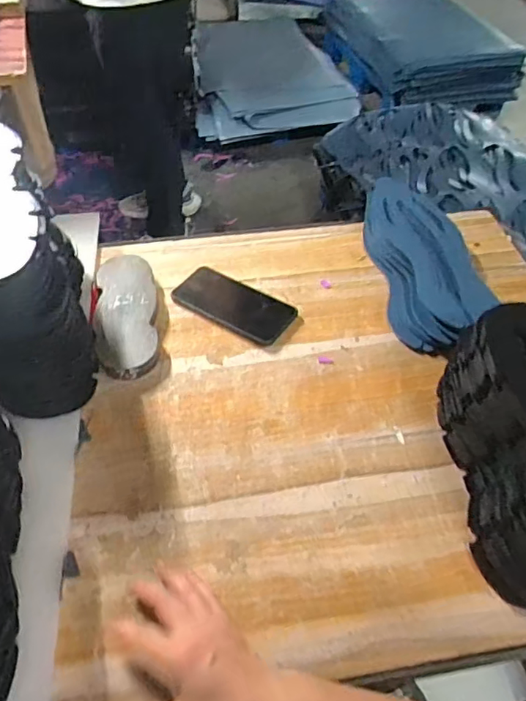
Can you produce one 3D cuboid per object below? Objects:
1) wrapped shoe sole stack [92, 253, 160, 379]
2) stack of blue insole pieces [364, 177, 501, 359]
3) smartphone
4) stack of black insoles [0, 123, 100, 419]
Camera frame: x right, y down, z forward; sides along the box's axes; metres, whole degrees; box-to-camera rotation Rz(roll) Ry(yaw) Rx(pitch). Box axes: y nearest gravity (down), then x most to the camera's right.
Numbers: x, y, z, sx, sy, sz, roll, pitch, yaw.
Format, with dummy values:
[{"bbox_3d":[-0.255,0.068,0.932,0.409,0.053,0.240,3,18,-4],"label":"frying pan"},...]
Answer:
[{"bbox_3d":[-0.176,-0.054,0.710,0.074,0.024,0.222,-7,50,-8],"label":"wrapped shoe sole stack"},{"bbox_3d":[0.216,-0.117,0.744,0.111,0.061,0.306,-3,50,-5],"label":"stack of blue insole pieces"},{"bbox_3d":[-0.037,-0.064,0.733,0.161,0.007,0.080,27,54,20],"label":"smartphone"},{"bbox_3d":[-0.278,-0.088,0.610,0.126,0.193,0.259,-12,51,-13],"label":"stack of black insoles"}]

